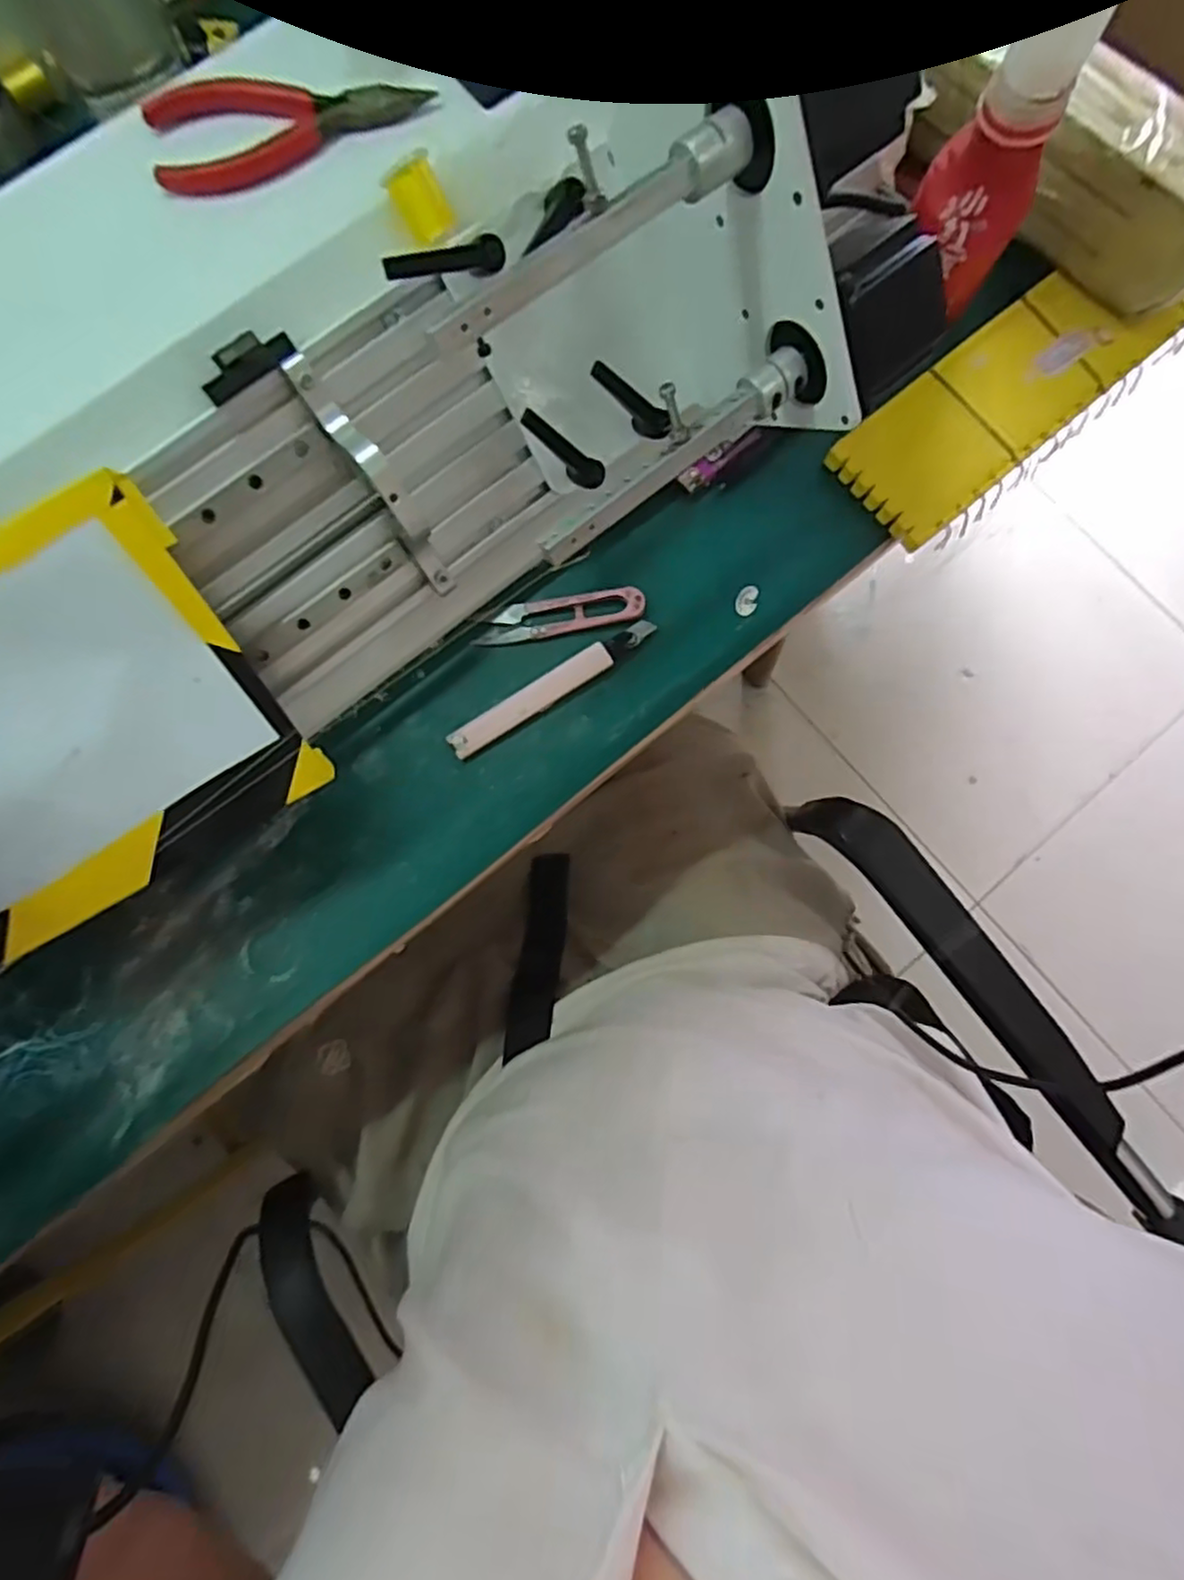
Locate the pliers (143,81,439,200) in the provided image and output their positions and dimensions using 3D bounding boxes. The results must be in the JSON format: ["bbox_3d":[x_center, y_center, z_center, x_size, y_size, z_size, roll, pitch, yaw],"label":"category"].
[{"bbox_3d":[-0.132,-0.291,0.314,0.119,0.013,0.045,-10,81,-3],"label":"pliers"}]

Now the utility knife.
[{"bbox_3d":[-0.022,-0.059,0.405,0.132,0.008,0.015,-33,83,-6],"label":"utility knife"}]

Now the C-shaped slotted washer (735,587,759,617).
[{"bbox_3d":[0.092,-0.113,0.423,0.012,0.004,0.019,14,81,1],"label":"C-shaped slotted washer"}]

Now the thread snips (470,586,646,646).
[{"bbox_3d":[-0.019,-0.102,0.415,0.097,0.011,0.023,-10,81,-3],"label":"thread snips"}]

